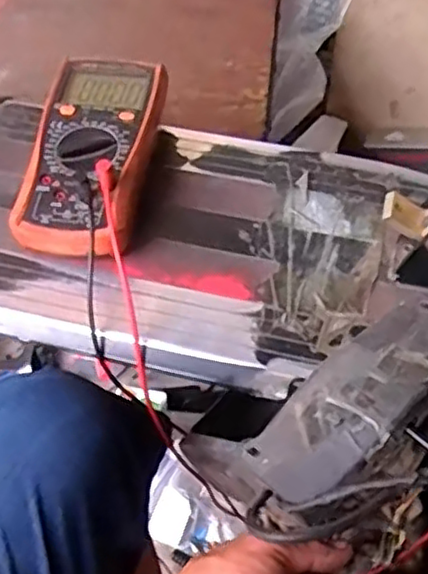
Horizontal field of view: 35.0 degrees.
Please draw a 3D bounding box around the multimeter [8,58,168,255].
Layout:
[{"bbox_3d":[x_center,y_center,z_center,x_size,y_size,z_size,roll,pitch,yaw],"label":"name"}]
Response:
[{"bbox_3d":[-0.093,-0.099,0.524,0.086,0.054,0.184,7,54,5],"label":"multimeter"}]

